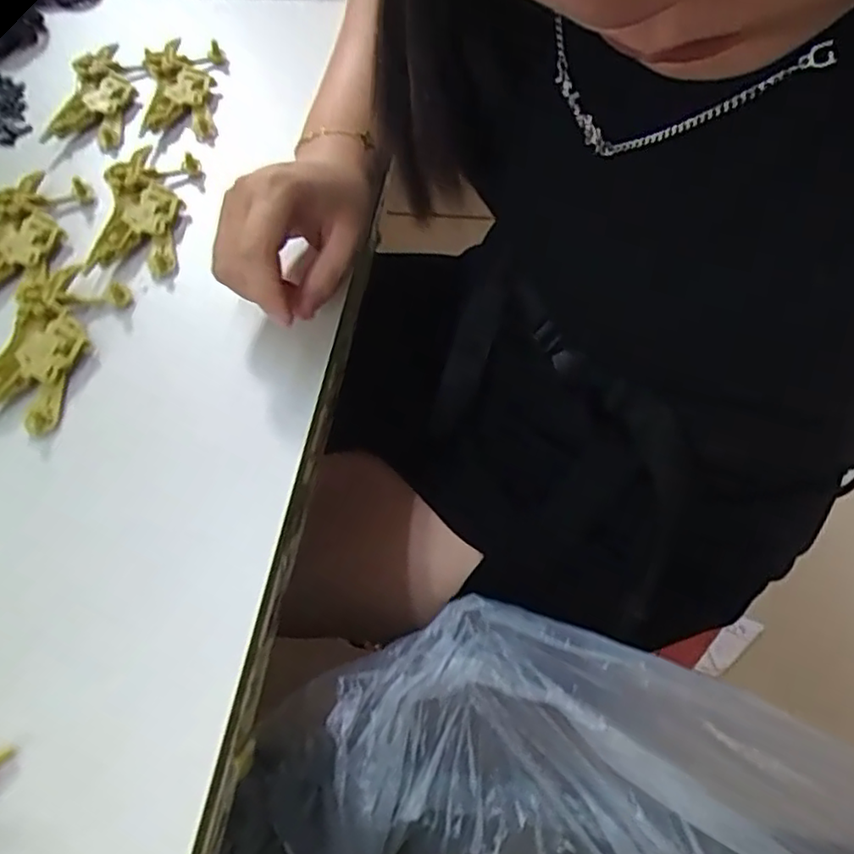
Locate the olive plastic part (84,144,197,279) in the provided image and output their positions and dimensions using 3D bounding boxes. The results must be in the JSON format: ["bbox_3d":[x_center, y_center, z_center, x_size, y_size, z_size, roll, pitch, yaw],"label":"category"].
[{"bbox_3d":[-0.175,-0.136,0.412,0.047,0.020,0.098,-1,61,2],"label":"olive plastic part"}]

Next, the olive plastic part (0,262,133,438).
[{"bbox_3d":[-0.213,-0.047,0.368,0.060,0.019,0.104,10,62,8],"label":"olive plastic part"}]

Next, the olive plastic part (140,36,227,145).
[{"bbox_3d":[-0.172,-0.239,0.469,0.048,0.017,0.103,-5,61,0],"label":"olive plastic part"}]

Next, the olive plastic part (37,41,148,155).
[{"bbox_3d":[-0.233,-0.233,0.471,0.045,0.018,0.102,2,61,3],"label":"olive plastic part"}]

